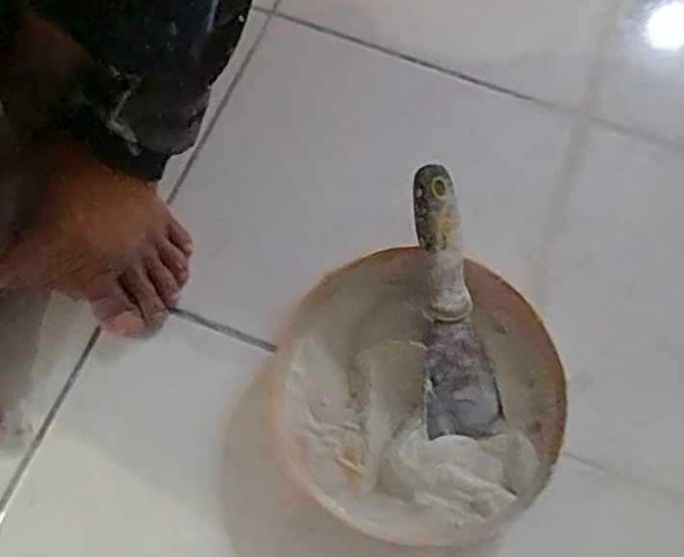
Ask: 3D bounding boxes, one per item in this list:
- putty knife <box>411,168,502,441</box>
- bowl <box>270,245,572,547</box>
[{"bbox_3d":[0.074,0.018,0.490,0.055,0.019,0.191,-10,94,-7],"label":"putty knife"},{"bbox_3d":[0.053,0.081,0.488,0.199,0.049,0.192,1,66,-3],"label":"bowl"}]

